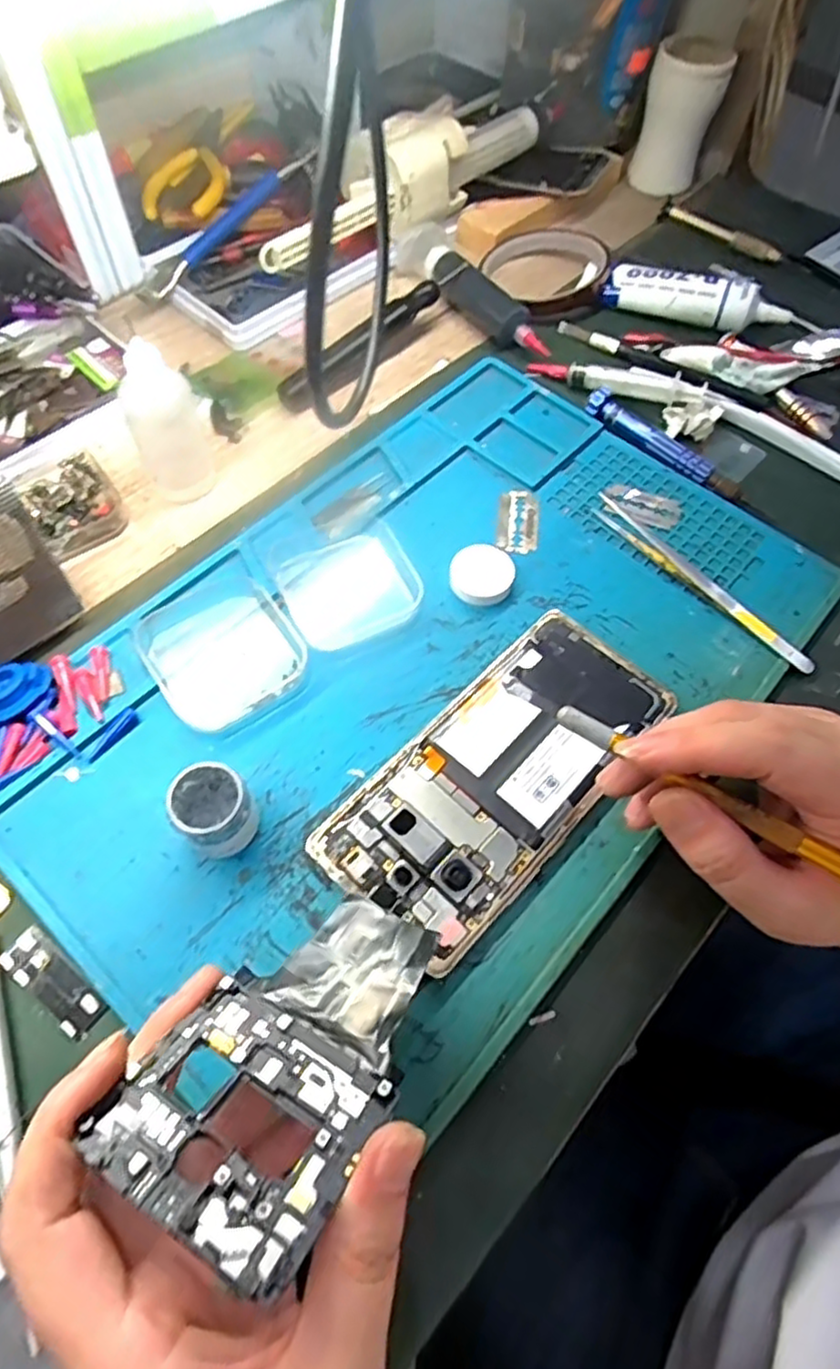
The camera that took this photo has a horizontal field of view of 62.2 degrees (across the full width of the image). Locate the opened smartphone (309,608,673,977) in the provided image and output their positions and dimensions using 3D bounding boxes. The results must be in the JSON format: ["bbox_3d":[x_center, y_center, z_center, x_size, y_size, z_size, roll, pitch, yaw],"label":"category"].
[{"bbox_3d":[0.035,0.036,0.297,0.073,0.013,0.158,40,67,18],"label":"opened smartphone"}]

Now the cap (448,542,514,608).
[{"bbox_3d":[0.031,-0.055,0.348,0.031,0.011,0.032,1,61,-2],"label":"cap"}]

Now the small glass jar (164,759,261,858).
[{"bbox_3d":[-0.081,0.049,0.275,0.029,0.030,0.029,1,61,-2],"label":"small glass jar"}]

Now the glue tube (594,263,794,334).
[{"bbox_3d":[0.180,-0.256,0.457,0.118,0.030,0.029,21,62,9],"label":"glue tube"}]

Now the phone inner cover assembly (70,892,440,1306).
[{"bbox_3d":[-0.034,0.106,0.208,0.063,0.004,0.107,22,33,21],"label":"phone inner cover assembly"}]

